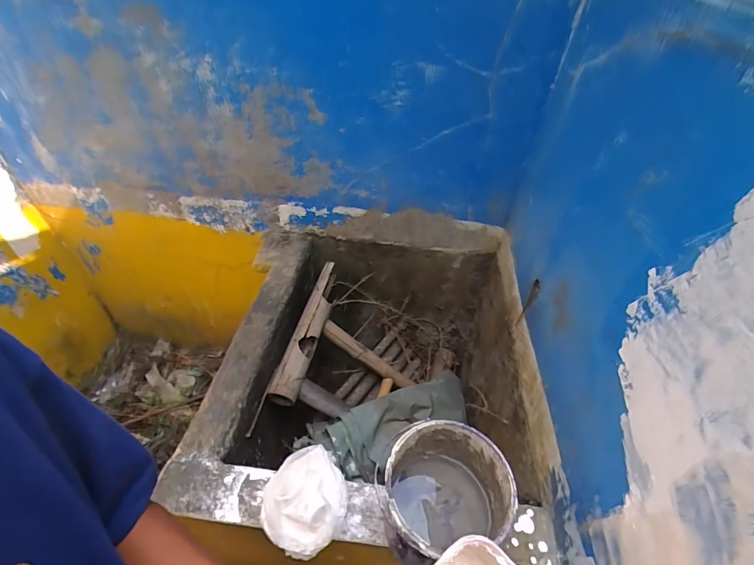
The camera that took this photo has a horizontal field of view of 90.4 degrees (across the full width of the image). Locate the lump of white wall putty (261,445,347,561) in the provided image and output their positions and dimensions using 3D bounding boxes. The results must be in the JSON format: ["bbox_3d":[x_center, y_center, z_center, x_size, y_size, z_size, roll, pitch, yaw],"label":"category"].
[{"bbox_3d":[-0.124,0.368,0.637,0.142,0.056,0.155,2,44,-2],"label":"lump of white wall putty"}]

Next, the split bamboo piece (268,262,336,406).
[{"bbox_3d":[-0.185,0.121,1.061,0.069,0.068,0.454,10,44,7],"label":"split bamboo piece"}]

